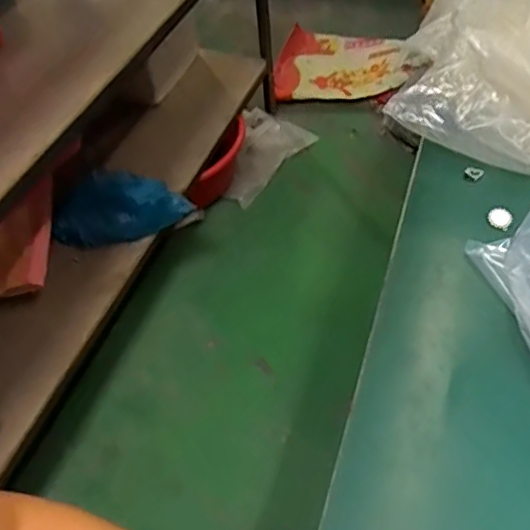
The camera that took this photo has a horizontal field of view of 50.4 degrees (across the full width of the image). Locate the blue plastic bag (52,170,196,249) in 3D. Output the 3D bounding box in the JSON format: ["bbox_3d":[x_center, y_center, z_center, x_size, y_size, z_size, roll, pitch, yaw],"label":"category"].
[{"bbox_3d":[-0.314,-0.123,1.212,0.297,0.131,0.100,-7,51,-1],"label":"blue plastic bag"}]

